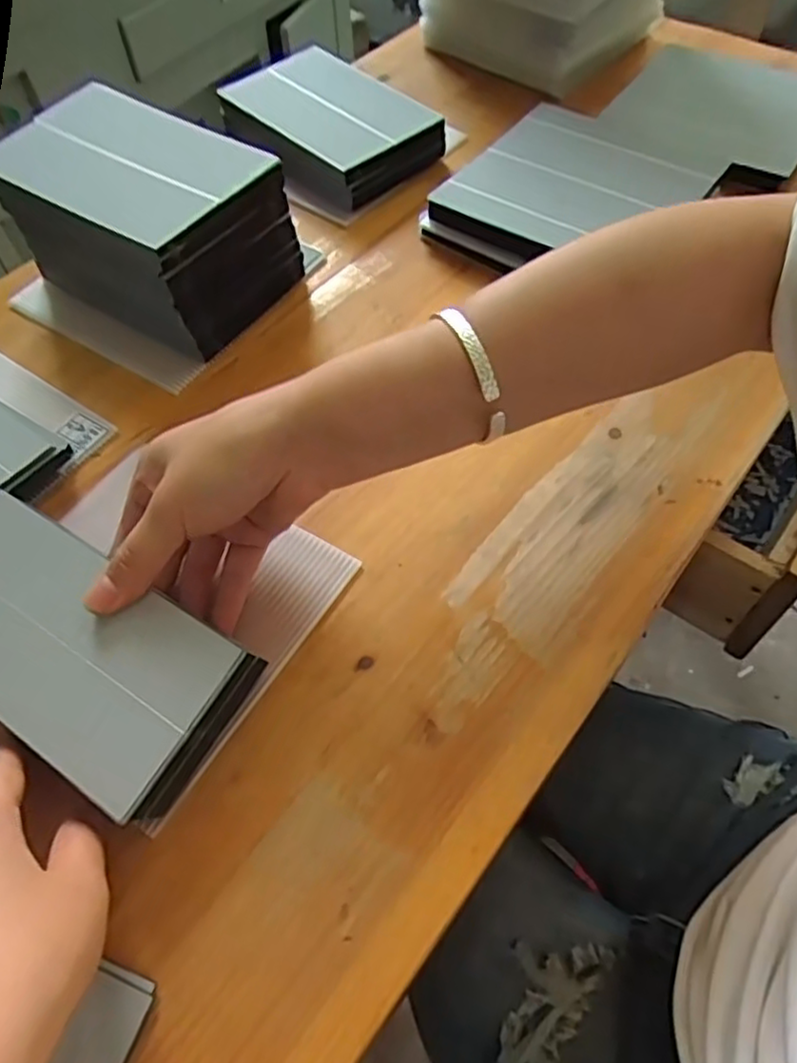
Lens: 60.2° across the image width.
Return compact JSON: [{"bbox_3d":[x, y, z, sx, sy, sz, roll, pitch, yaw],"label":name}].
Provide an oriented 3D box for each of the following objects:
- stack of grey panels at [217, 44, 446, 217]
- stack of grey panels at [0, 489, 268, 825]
[{"bbox_3d":[-0.061,-0.330,0.563,0.121,0.042,0.174,-40,65,-21],"label":"stack of grey panels"},{"bbox_3d":[-0.148,0.053,0.311,0.158,0.041,0.078,28,62,17],"label":"stack of grey panels"}]

